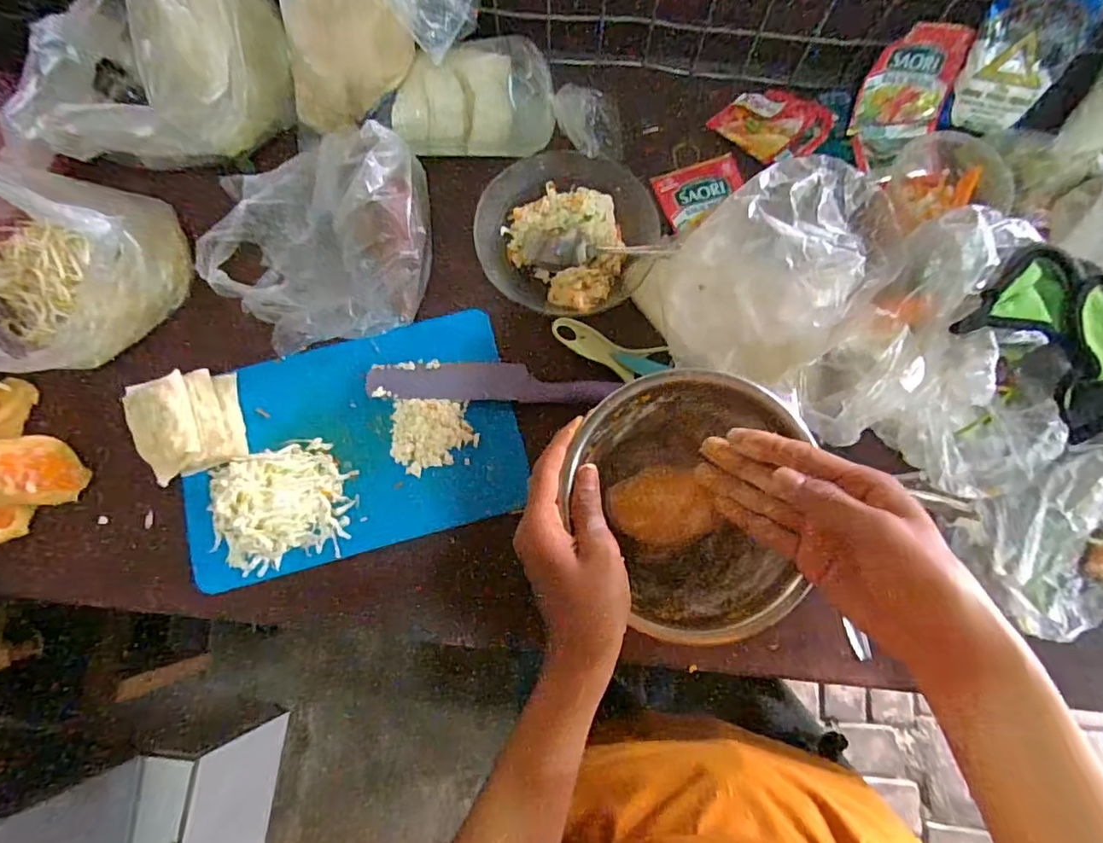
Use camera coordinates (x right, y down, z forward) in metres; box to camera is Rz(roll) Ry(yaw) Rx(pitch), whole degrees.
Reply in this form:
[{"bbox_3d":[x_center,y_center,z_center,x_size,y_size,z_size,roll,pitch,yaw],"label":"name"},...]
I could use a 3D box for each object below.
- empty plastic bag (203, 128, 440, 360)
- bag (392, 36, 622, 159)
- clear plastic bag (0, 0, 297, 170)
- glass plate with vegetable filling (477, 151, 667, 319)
[{"bbox_3d":[-0.200,-0.157,0.492,0.204,0.070,0.169,-22,77,-5],"label":"empty plastic bag"},{"bbox_3d":[-0.039,-0.303,0.533,0.209,0.064,0.077,1,76,0],"label":"bag"},{"bbox_3d":[-0.320,-0.290,0.485,0.144,0.136,0.198,1,76,0],"label":"clear plastic bag"},{"bbox_3d":[0.017,-0.174,0.517,0.157,0.046,0.149,0,76,0],"label":"glass plate with vegetable filling"}]

